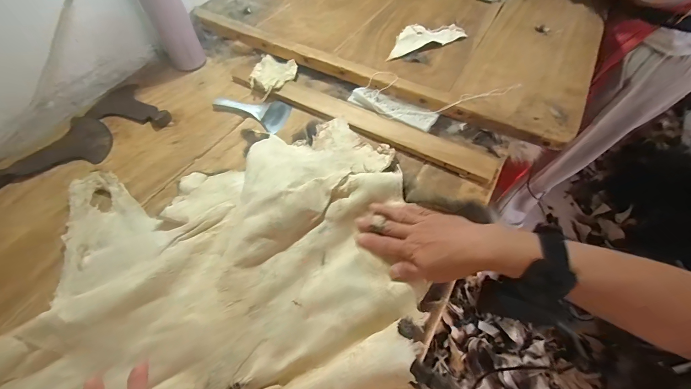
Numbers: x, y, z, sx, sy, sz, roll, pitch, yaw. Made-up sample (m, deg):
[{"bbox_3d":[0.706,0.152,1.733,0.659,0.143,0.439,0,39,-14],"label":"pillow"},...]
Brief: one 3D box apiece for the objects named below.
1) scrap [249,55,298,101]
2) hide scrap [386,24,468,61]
[{"bbox_3d":[-0.137,-0.226,0.590,0.076,0.020,0.107,13,59,7],"label":"scrap"},{"bbox_3d":[0.146,-0.297,0.603,0.167,0.024,0.064,-23,61,-14],"label":"hide scrap"}]

